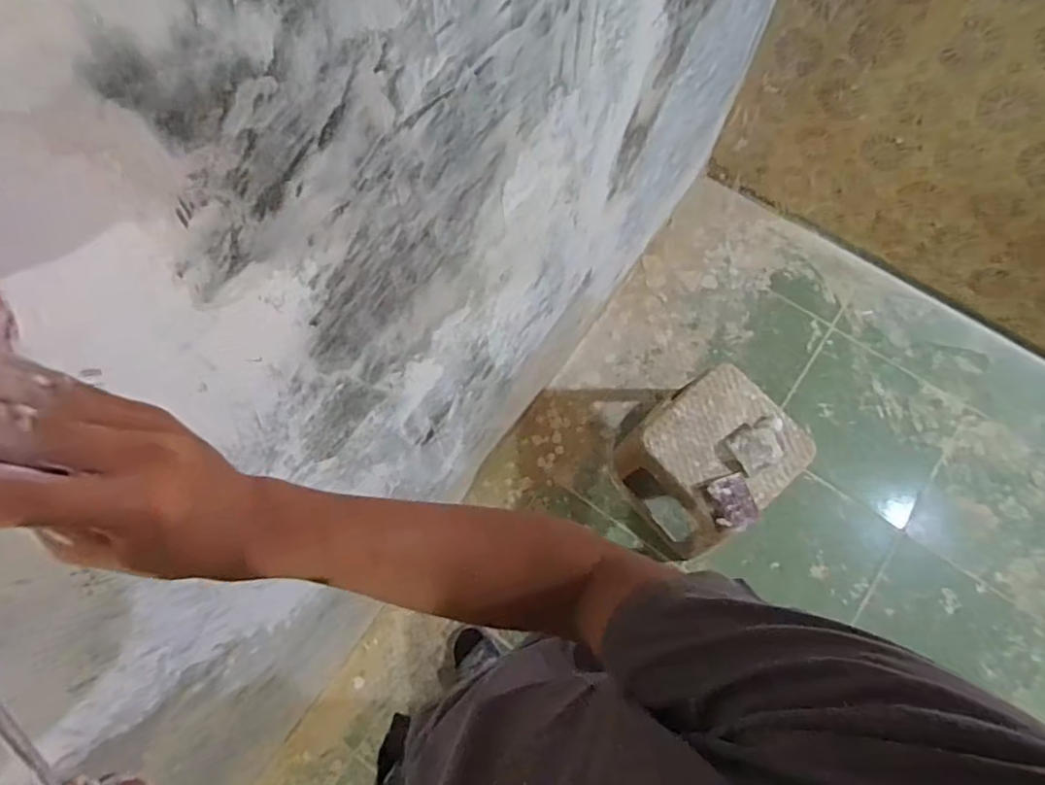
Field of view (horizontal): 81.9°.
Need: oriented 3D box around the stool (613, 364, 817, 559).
[{"bbox_3d":[0.403,0.167,1.385,0.325,0.374,0.299,-39,76,-10],"label":"stool"}]

